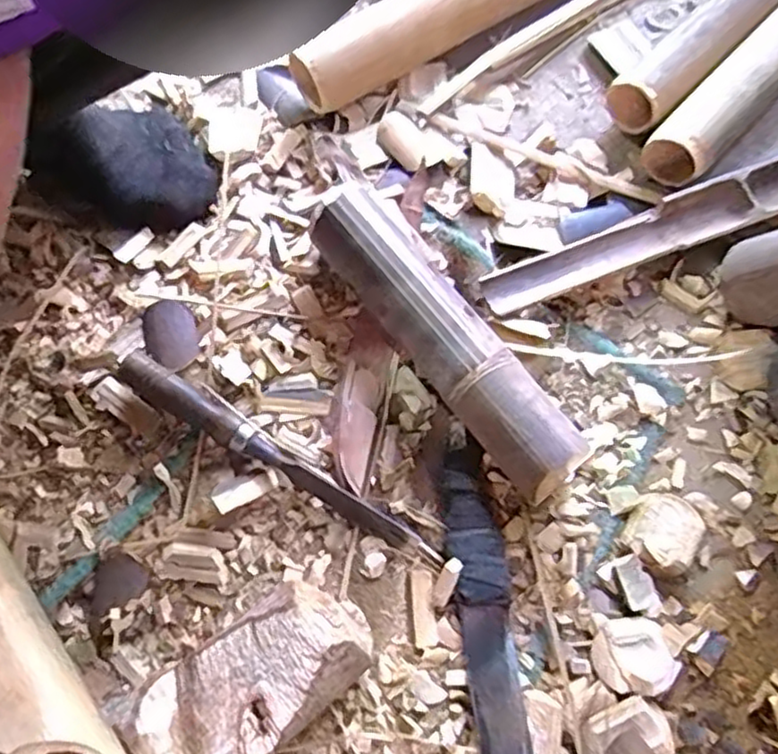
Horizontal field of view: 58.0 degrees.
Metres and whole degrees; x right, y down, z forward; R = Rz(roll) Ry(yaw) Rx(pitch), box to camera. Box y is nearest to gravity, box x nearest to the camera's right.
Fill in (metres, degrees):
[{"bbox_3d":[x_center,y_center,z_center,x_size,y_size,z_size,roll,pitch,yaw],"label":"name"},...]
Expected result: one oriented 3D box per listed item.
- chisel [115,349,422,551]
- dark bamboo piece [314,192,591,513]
[{"bbox_3d":[-0.088,0.054,0.496,0.242,0.024,0.023,31,72,12],"label":"chisel"},{"bbox_3d":[0.038,-0.026,0.507,0.055,0.060,0.256,-34,72,-12],"label":"dark bamboo piece"}]

